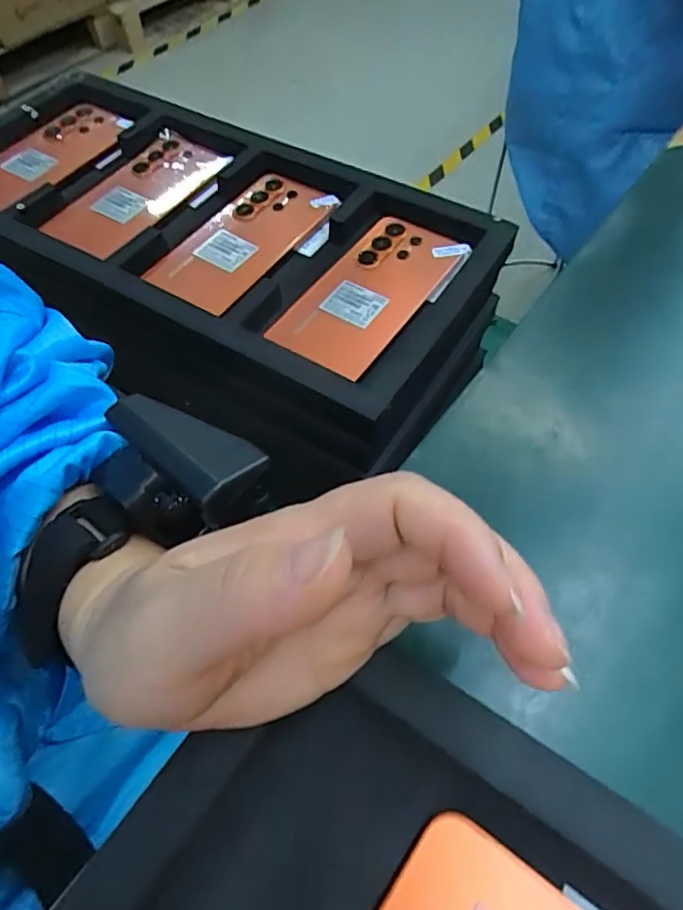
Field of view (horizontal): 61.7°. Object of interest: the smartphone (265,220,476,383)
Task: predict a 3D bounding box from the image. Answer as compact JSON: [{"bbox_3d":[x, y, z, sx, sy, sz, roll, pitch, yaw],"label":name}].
[{"bbox_3d":[0.022,-0.119,0.419,0.077,0.011,0.162,30,63,18],"label":"smartphone"}]

